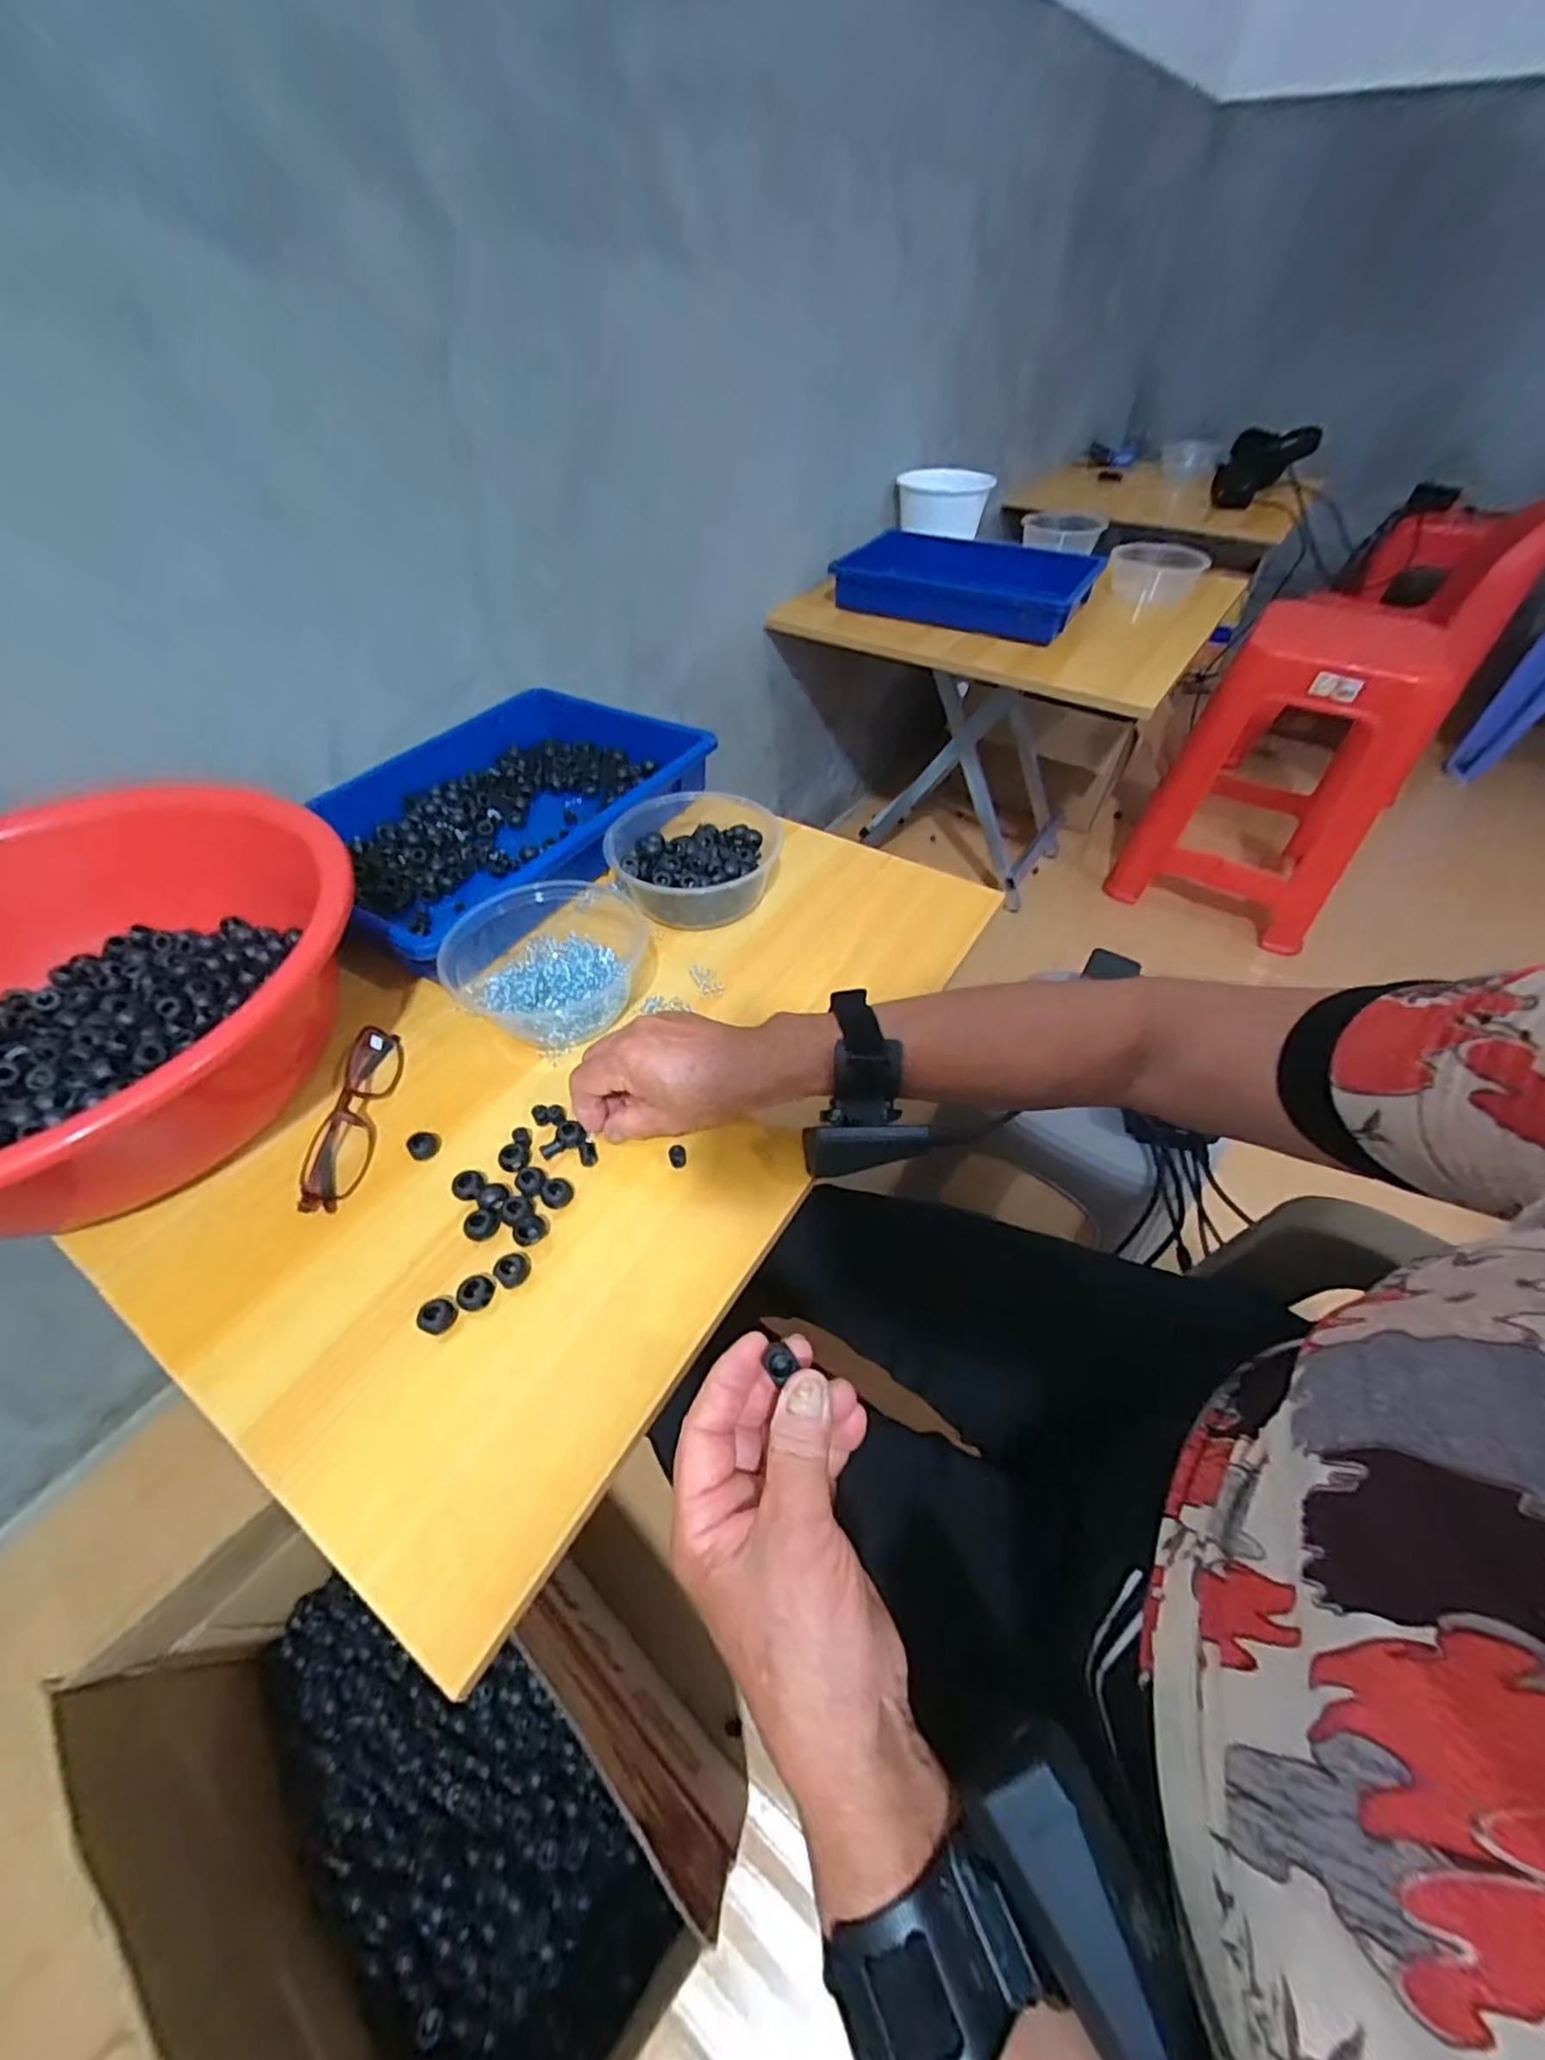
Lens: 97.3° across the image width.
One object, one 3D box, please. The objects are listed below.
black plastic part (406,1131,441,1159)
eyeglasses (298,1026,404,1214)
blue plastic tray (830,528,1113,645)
[{"bbox_3d":[-0.217,0.071,0.423,0.018,0.011,0.017,0,48,0],"label":"black plastic part"},{"bbox_3d":[-0.266,0.052,0.430,0.030,0.023,0.129,-5,49,-5],"label":"eyeglasses"},{"bbox_3d":[0.310,-0.706,1.080,0.364,0.073,0.246,21,51,17],"label":"blue plastic tray"}]

